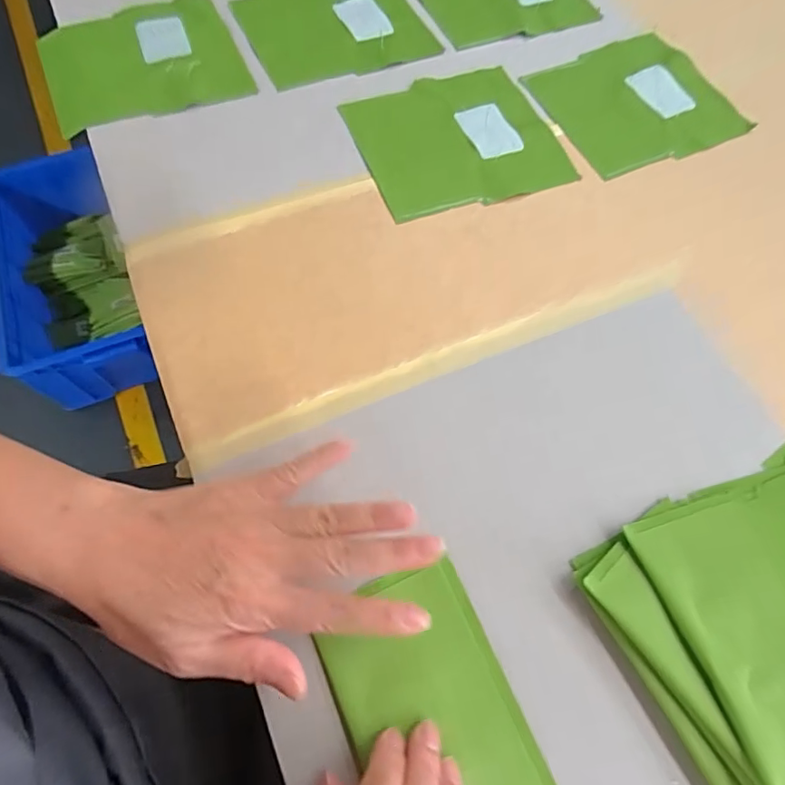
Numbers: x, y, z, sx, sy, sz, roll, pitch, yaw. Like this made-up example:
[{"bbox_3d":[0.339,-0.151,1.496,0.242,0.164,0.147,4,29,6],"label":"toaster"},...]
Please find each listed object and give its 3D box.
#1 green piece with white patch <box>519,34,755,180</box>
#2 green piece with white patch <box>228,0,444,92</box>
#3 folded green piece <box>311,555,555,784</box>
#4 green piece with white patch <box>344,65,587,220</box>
[{"bbox_3d":[0.225,-0.269,0.478,0.167,0.006,0.143,-24,69,-12],"label":"green piece with white patch"},{"bbox_3d":[-0.060,-0.355,0.499,0.161,0.008,0.143,-25,69,-13],"label":"green piece with white patch"},{"bbox_3d":[0.024,0.172,0.267,0.085,0.007,0.148,-23,69,-12],"label":"folded green piece"},{"bbox_3d":[0.052,-0.220,0.447,0.160,0.010,0.146,-19,68,-10],"label":"green piece with white patch"}]

